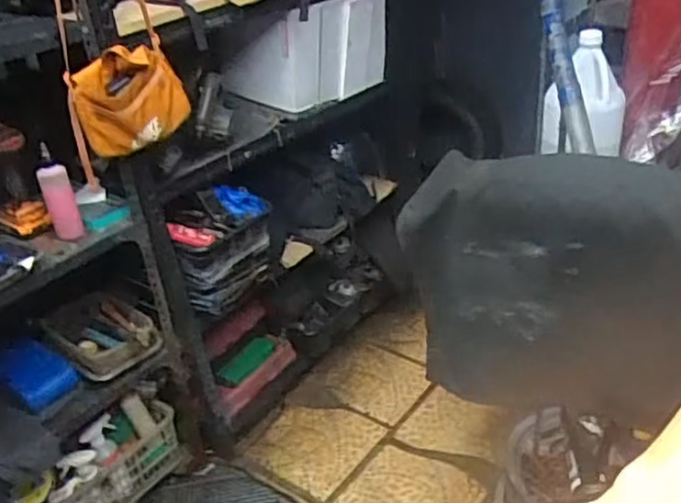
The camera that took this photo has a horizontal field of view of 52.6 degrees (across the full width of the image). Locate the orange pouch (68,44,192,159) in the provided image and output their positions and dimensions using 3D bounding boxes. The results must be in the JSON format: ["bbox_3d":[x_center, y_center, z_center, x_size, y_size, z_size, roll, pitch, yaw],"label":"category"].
[{"bbox_3d":[-0.380,-0.277,1.269,0.201,0.173,0.075,-14,31,-16],"label":"orange pouch"}]

